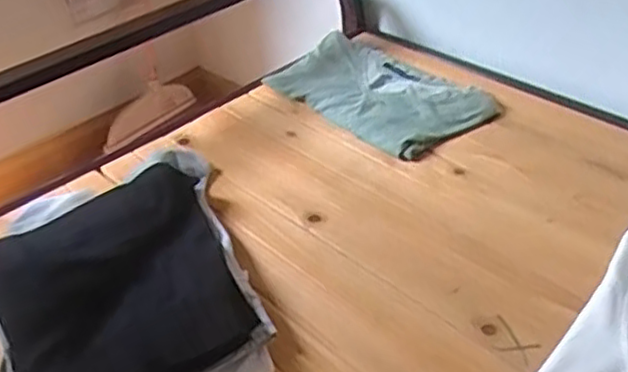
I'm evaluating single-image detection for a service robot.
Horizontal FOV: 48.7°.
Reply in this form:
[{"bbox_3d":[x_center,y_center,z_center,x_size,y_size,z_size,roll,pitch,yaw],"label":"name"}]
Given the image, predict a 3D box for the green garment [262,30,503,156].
[{"bbox_3d":[0.081,-0.140,0.996,0.175,0.026,0.314,-30,43,-29],"label":"green garment"}]

